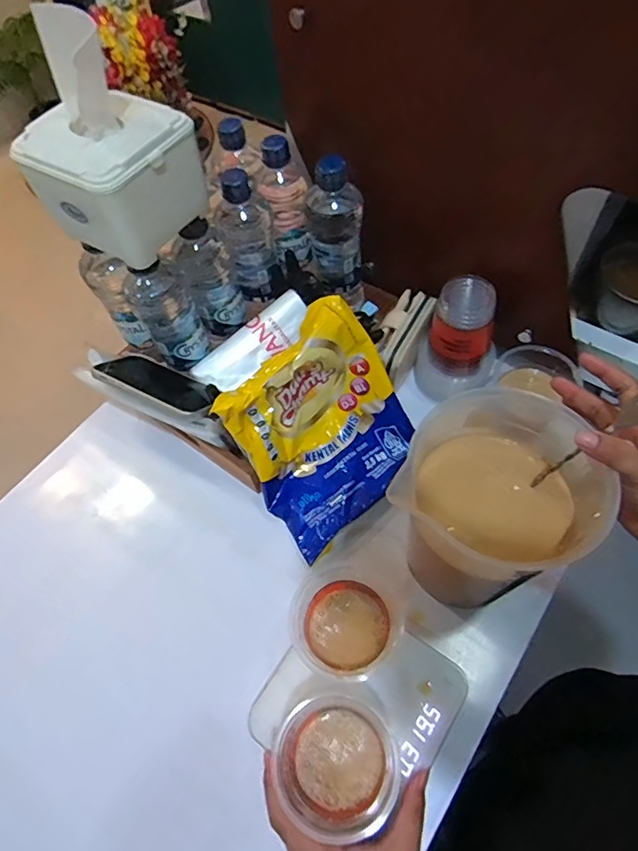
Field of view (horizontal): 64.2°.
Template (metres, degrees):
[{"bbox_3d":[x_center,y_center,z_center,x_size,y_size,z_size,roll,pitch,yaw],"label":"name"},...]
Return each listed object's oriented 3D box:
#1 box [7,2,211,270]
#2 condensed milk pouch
[{"bbox_3d":[-0.185,-0.243,0.437,0.117,0.154,0.116,27,65,18],"label":"box"},{"bbox_3d":[0.002,0.003,0.560,0.202,0.085,0.205,-42,98,-10],"label":"condensed milk pouch"}]

